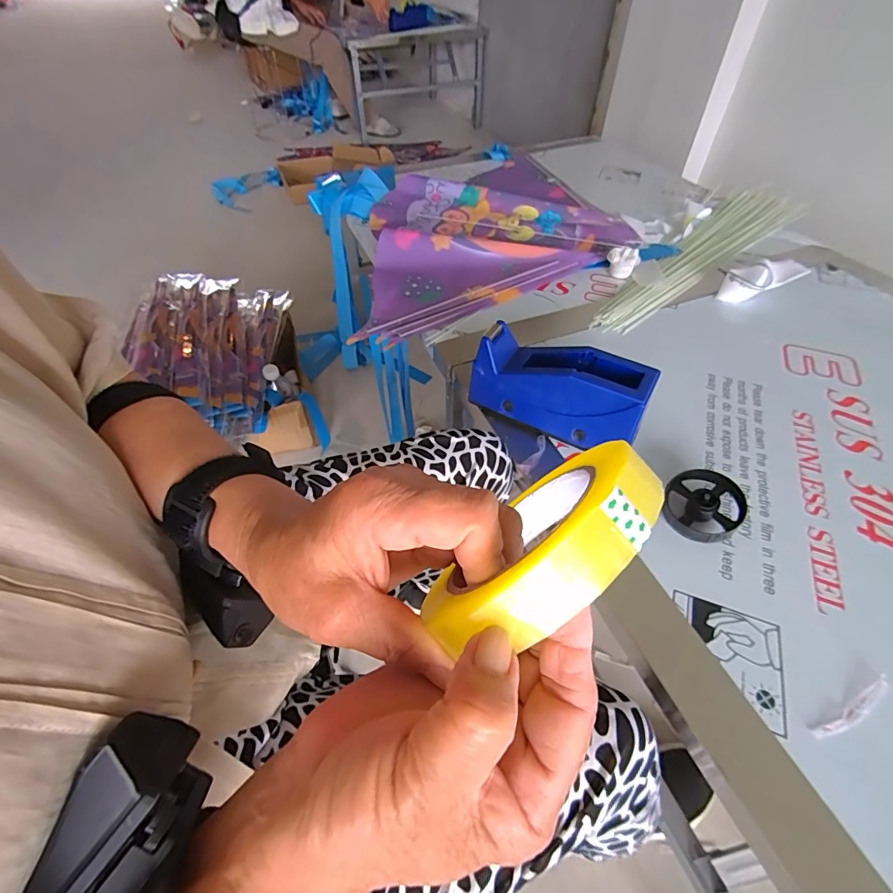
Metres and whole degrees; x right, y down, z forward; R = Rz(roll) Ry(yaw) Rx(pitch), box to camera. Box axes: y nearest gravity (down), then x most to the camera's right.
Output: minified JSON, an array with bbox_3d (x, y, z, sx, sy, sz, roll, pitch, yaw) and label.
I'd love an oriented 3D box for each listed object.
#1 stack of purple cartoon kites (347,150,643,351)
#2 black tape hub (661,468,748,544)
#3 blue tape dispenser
[{"bbox_3d":[0.041,-0.445,0.903,0.600,0.034,0.536,-21,53,-17],"label":"stack of purple cartoon kites"},{"bbox_3d":[0.264,0.061,0.473,0.071,0.033,0.072,0,49,0],"label":"black tape hub"},{"bbox_3d":[0.125,-0.065,0.535,0.189,0.095,0.075,25,54,20],"label":"blue tape dispenser"}]

